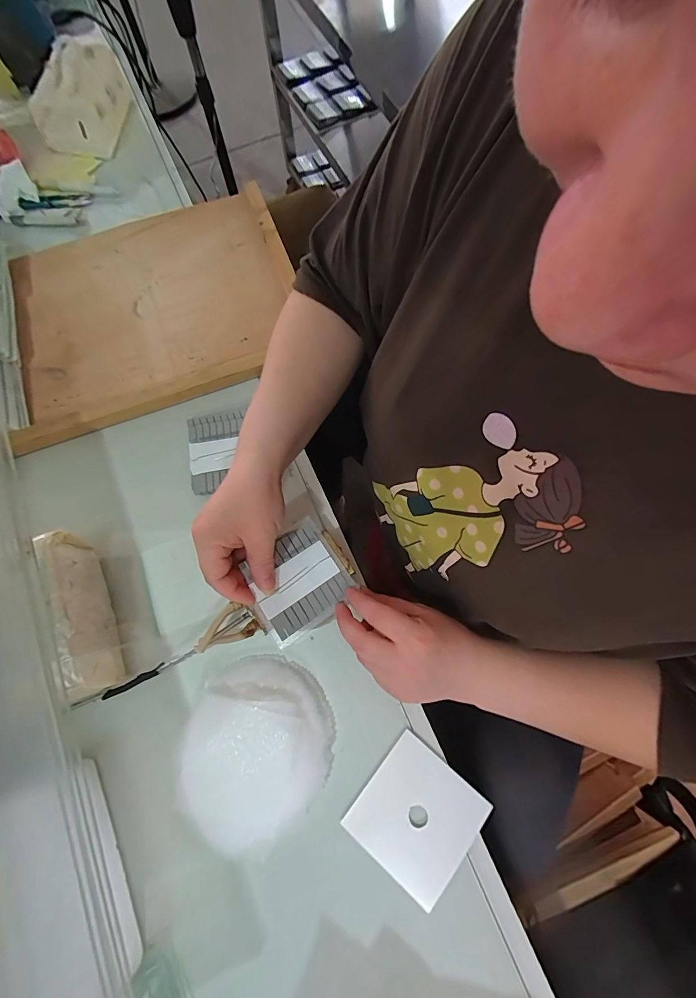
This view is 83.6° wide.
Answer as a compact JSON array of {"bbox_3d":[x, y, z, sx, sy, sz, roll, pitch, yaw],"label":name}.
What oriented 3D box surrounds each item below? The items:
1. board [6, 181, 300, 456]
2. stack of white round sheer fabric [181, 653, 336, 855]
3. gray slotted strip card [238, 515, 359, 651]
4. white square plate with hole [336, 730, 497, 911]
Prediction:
[{"bbox_3d":[-0.249,-0.252,0.498,0.349,0.032,0.299,-18,73,-5],"label":"board"},{"bbox_3d":[-0.078,0.219,0.345,0.128,0.040,0.142,6,73,3],"label":"stack of white round sheer fabric"},{"bbox_3d":[-0.047,0.073,0.361,0.085,0.008,0.086,-32,80,-16],"label":"gray slotted strip card"},{"bbox_3d":[0.061,0.278,0.342,0.094,0.004,0.096,39,77,12],"label":"white square plate with hole"}]

